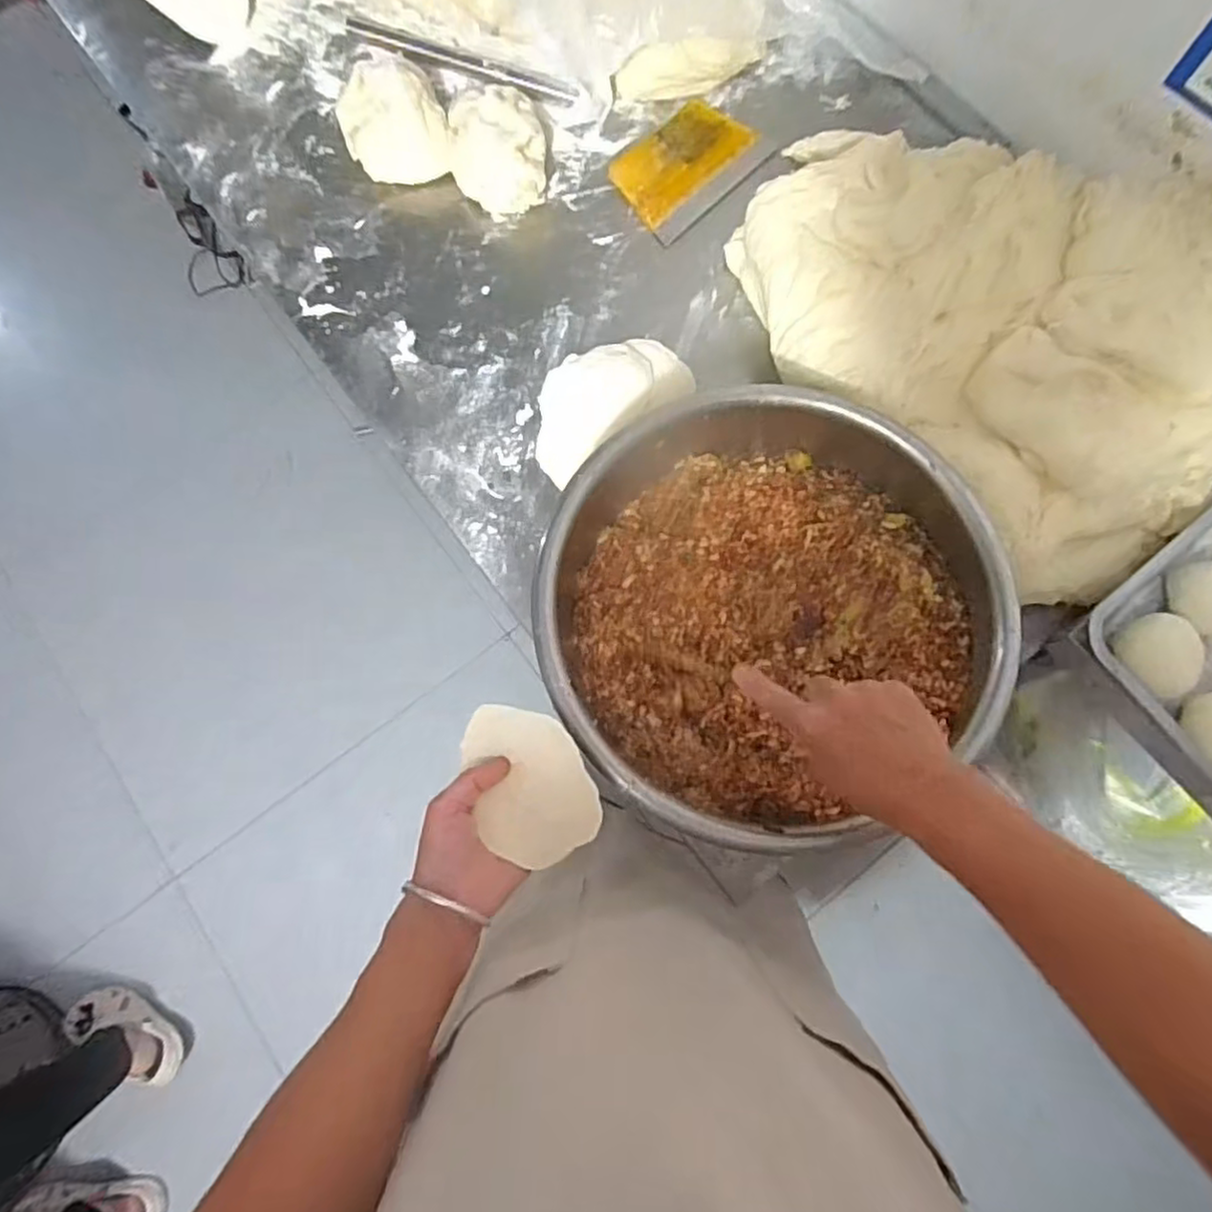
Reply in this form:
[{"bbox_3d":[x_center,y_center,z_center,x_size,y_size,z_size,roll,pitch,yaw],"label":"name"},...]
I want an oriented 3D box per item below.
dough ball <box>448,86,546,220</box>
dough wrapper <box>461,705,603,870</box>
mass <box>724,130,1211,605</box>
[{"bbox_3d":[-0.128,-0.544,0.818,0.112,0.060,0.142,-3,75,1],"label":"dough ball"},{"bbox_3d":[-0.058,0.128,0.510,0.084,0.019,0.119,-25,76,-5],"label":"dough wrapper"},{"bbox_3d":[0.391,-0.314,0.690,0.414,0.110,0.552,-43,78,-9],"label":"mass"}]

